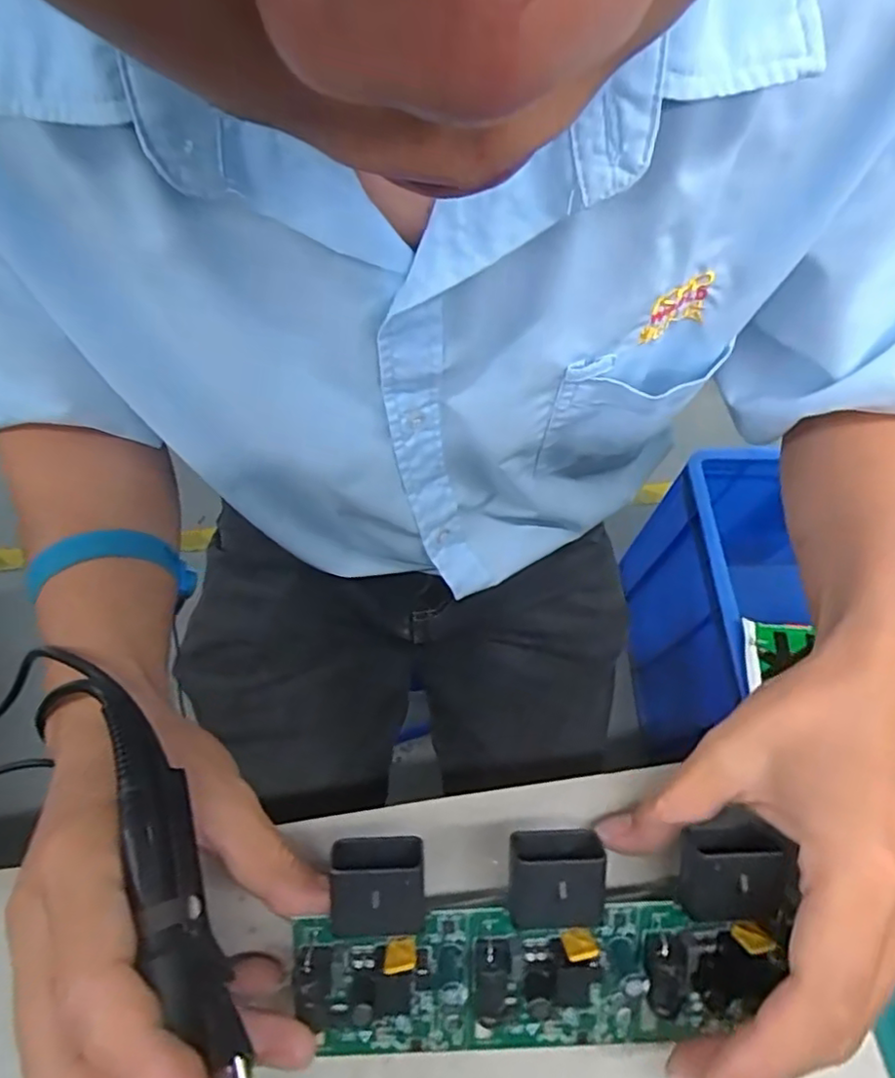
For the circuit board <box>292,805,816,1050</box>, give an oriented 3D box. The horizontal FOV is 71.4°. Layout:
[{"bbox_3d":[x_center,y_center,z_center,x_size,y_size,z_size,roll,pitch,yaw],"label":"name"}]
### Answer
[{"bbox_3d":[0.033,0.145,0.219,0.166,0.020,0.093,-6,107,-1],"label":"circuit board"}]

